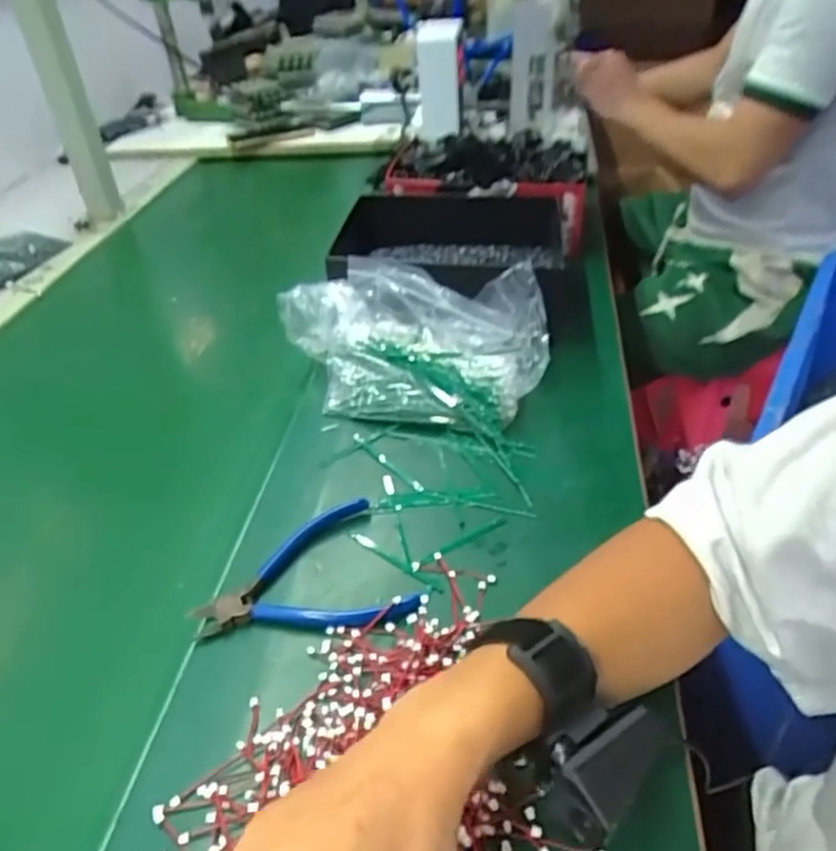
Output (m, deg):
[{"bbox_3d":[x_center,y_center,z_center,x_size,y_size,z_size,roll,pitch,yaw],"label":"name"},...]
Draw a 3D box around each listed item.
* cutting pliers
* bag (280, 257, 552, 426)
[{"bbox_3d":[-0.080,0.107,0.460,0.134,0.014,0.103,-18,42,-18],"label":"cutting pliers"},{"bbox_3d":[-0.007,-0.082,0.619,0.245,0.101,0.150,3,40,7],"label":"bag"}]

